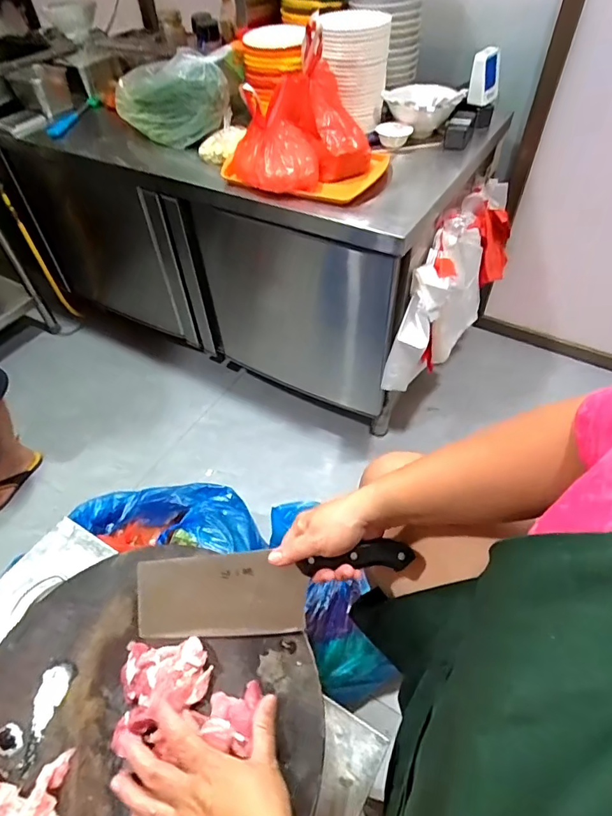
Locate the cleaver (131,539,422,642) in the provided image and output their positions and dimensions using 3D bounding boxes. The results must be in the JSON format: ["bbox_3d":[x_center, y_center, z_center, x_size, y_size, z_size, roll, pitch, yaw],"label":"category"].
[{"bbox_3d":[-0.033,0.190,0.483,0.278,0.018,0.084,-6,87,2],"label":"cleaver"}]

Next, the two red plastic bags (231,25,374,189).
[{"bbox_3d":[-0.018,-0.651,1.034,0.266,0.238,0.241,27,56,23],"label":"two red plastic bags"}]

